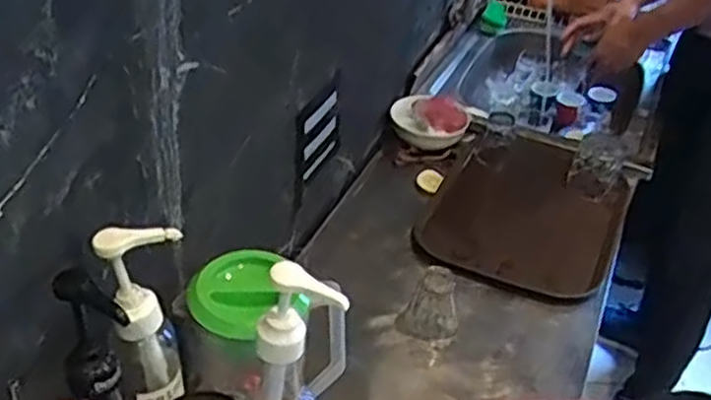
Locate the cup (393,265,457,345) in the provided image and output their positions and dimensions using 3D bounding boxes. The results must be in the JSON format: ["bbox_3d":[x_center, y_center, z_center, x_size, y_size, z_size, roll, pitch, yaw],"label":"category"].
[{"bbox_3d":[0.104,0.136,1.046,0.079,0.081,0.069,8,39,4],"label":"cup"}]

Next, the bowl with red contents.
[{"bbox_3d":[0.141,-0.154,1.401,0.146,0.053,0.135,3,39,-2],"label":"bowl with red contents"}]

